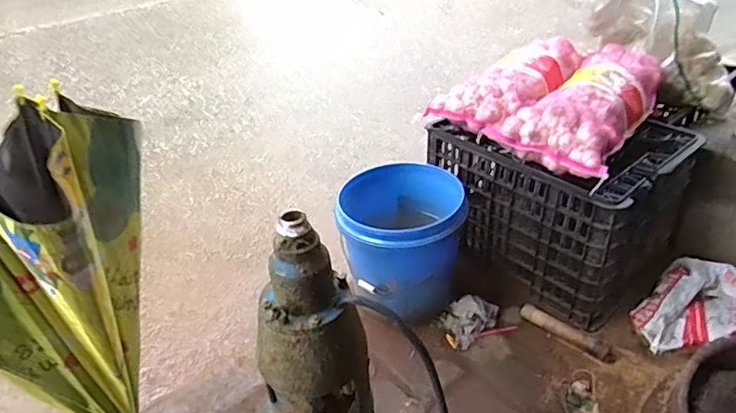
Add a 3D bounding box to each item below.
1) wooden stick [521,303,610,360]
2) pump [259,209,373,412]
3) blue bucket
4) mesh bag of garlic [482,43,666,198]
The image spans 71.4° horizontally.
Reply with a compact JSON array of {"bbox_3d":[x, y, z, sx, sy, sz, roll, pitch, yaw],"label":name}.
[{"bbox_3d":[0.392,0.248,1.035,0.032,0.026,0.182,-30,44,-34],"label":"wooden stick"},{"bbox_3d":[-0.049,0.247,0.580,0.112,0.512,0.088,-25,41,-29],"label":"pump"},{"bbox_3d":[0.072,0.066,1.107,0.248,0.230,0.255,-1,35,1],"label":"blue bucket"},{"bbox_3d":[0.445,-0.215,1.076,0.246,0.112,0.393,25,44,33],"label":"mesh bag of garlic"}]

